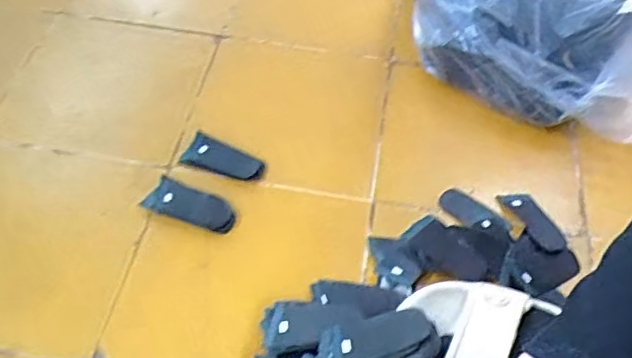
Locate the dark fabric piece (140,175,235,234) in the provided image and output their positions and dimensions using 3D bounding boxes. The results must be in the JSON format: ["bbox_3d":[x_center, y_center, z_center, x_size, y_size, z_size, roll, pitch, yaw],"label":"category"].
[{"bbox_3d":[-0.117,0.026,0.550,0.083,0.013,0.036,20,55,11],"label":"dark fabric piece"}]

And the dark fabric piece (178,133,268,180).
[{"bbox_3d":[-0.091,-0.021,0.589,0.081,0.011,0.036,16,54,9],"label":"dark fabric piece"}]

